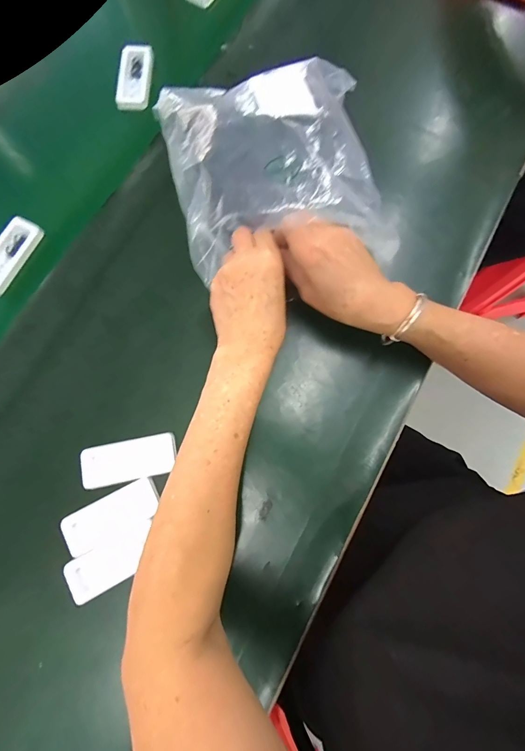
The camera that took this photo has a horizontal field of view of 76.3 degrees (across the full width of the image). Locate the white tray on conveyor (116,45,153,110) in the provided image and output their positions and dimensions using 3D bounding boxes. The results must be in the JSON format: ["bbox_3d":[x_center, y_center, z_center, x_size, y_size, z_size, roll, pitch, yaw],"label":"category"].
[{"bbox_3d":[-0.162,-0.374,0.420,0.043,0.011,0.091,1,79,0],"label":"white tray on conveyor"}]

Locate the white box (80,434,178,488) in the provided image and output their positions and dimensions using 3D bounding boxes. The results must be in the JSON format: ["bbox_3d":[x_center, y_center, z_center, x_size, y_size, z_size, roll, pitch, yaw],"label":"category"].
[{"bbox_3d":[-0.126,0.080,0.317,0.085,0.009,0.037,-11,80,-2],"label":"white box"}]

